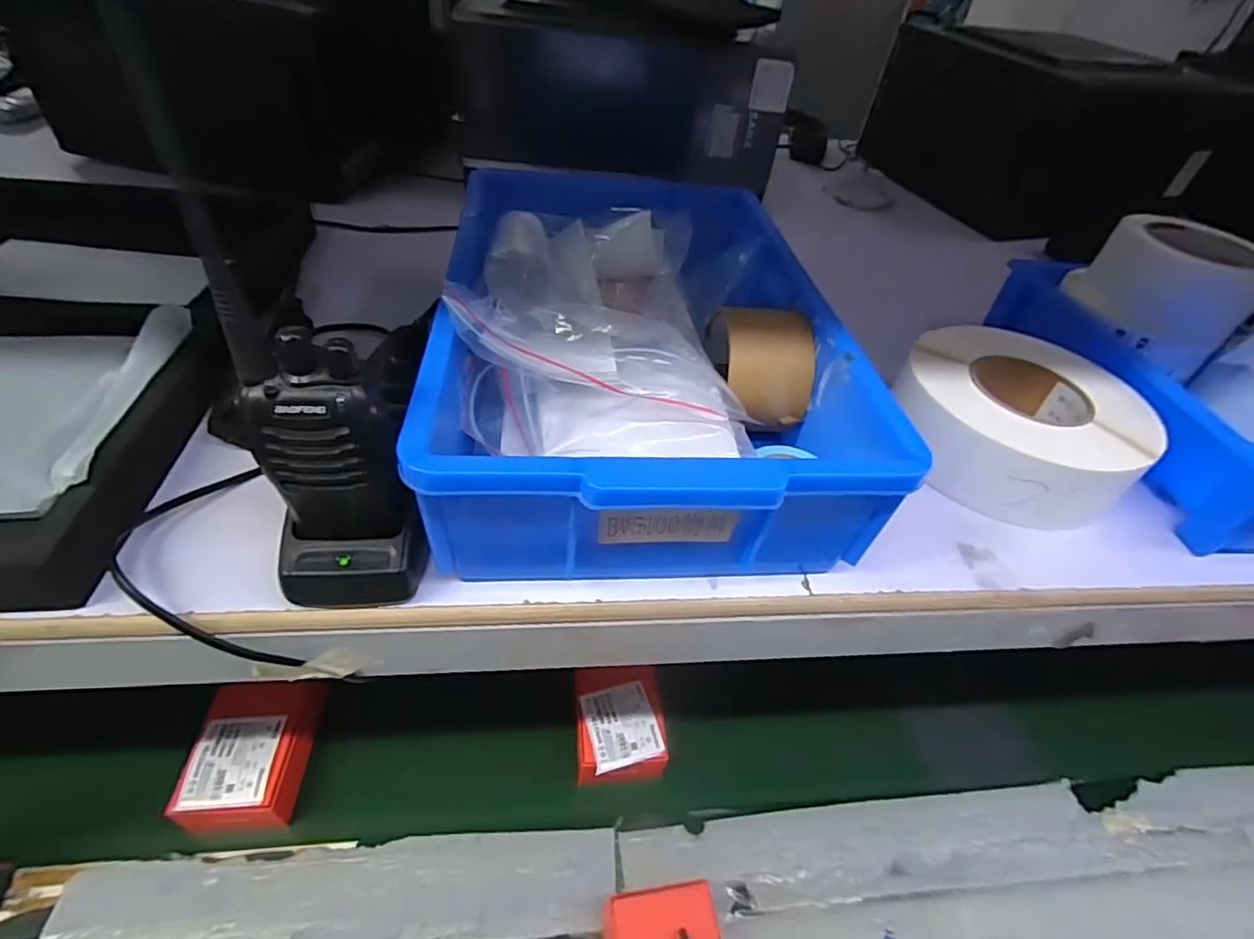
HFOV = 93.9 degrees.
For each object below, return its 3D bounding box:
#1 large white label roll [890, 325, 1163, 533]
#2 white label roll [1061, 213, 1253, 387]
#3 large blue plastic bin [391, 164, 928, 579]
[{"bbox_3d":[0.278,-0.036,0.414,0.158,0.050,0.157,4,45,-4],"label":"large white label roll"},{"bbox_3d":[0.456,-0.141,0.482,0.116,0.080,0.123,0,45,-8],"label":"white label roll"},{"bbox_3d":[0.003,-0.094,0.408,0.237,0.091,0.369,0,45,-8],"label":"large blue plastic bin"}]

